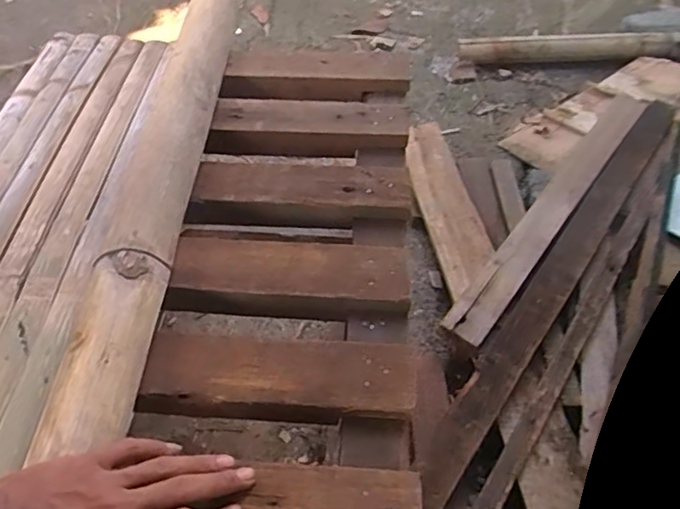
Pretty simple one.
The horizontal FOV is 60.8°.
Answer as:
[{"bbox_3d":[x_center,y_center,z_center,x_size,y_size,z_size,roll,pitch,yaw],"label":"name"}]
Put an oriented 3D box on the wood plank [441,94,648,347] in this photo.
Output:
[{"bbox_3d":[0.418,-0.115,1.101,0.087,0.024,0.801,17,47,38],"label":"wood plank"}]

